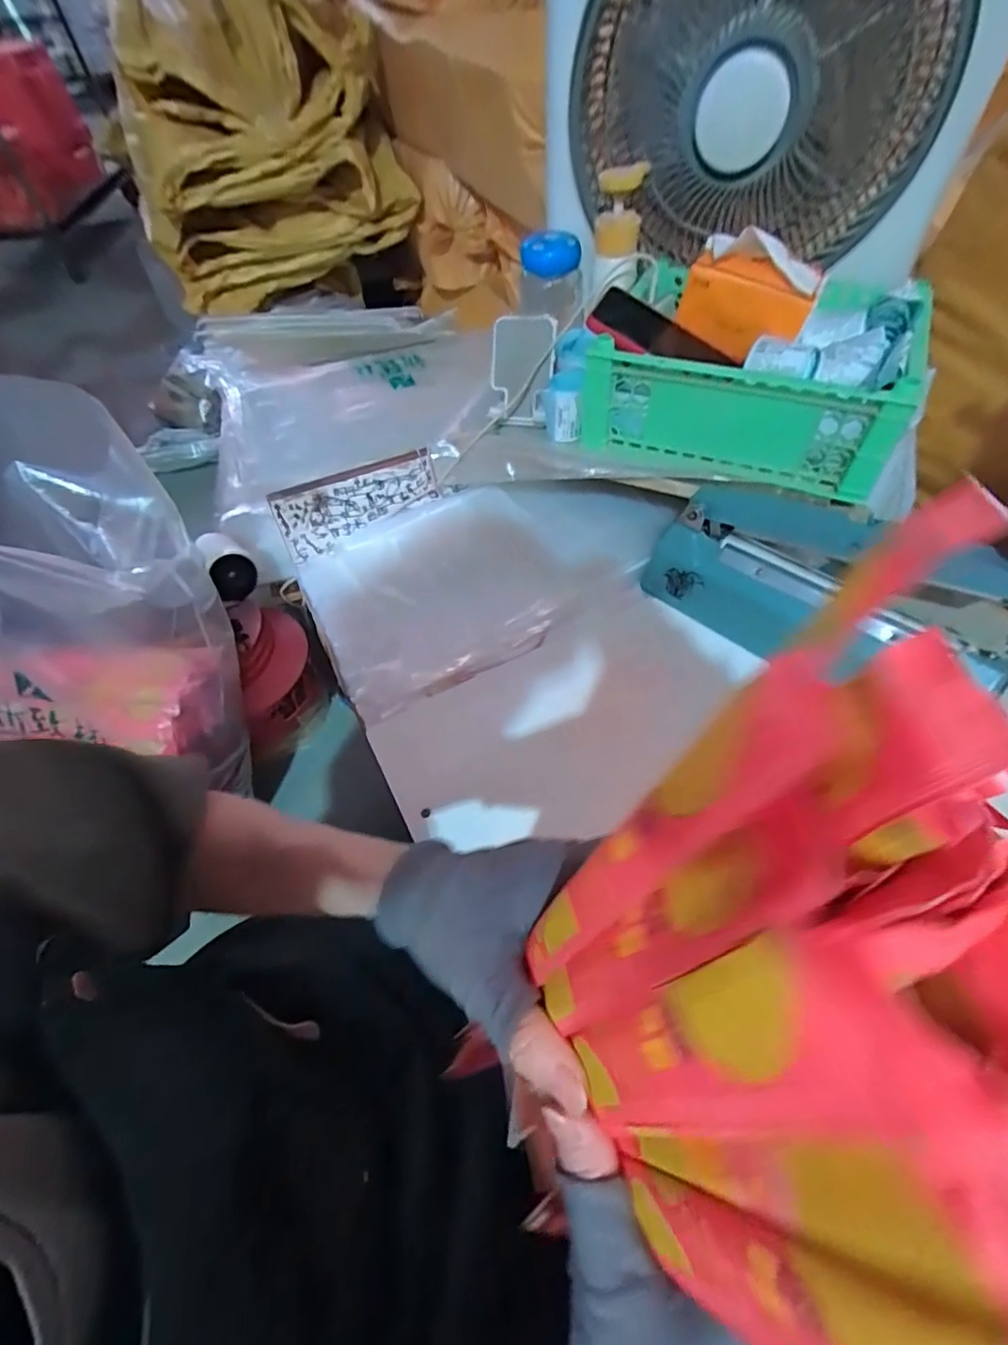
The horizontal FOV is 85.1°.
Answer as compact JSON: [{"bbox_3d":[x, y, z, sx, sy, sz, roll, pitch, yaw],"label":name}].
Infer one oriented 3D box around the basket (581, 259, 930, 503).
[{"bbox_3d":[0.246,-0.305,0.564,0.285,0.119,0.194,20,58,15],"label":"basket"}]

